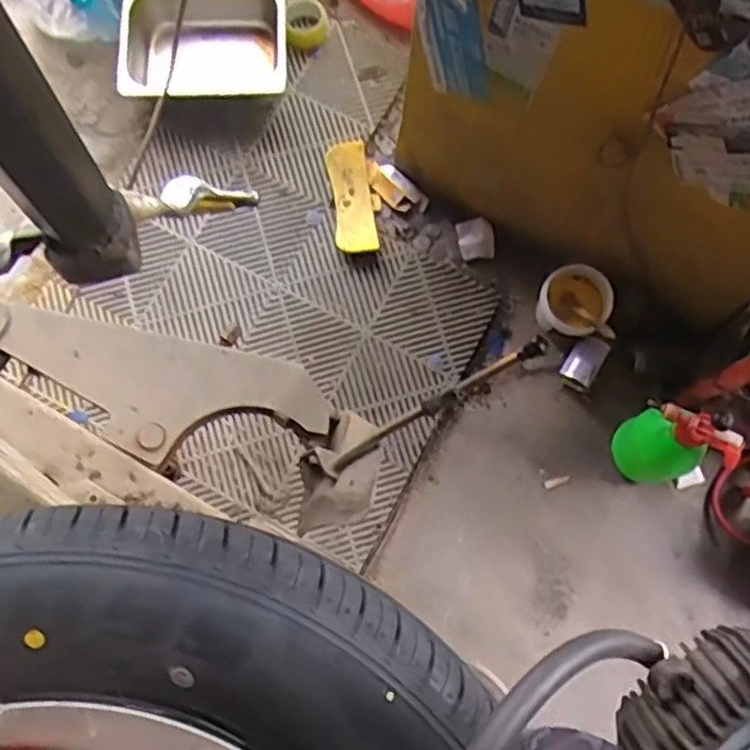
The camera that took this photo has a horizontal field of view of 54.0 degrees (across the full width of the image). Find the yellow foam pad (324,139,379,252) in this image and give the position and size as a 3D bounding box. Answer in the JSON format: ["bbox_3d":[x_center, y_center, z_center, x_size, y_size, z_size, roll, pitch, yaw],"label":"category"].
[{"bbox_3d":[-0.049,-0.374,1.528,0.081,0.020,0.319,-7,59,-2],"label":"yellow foam pad"}]

